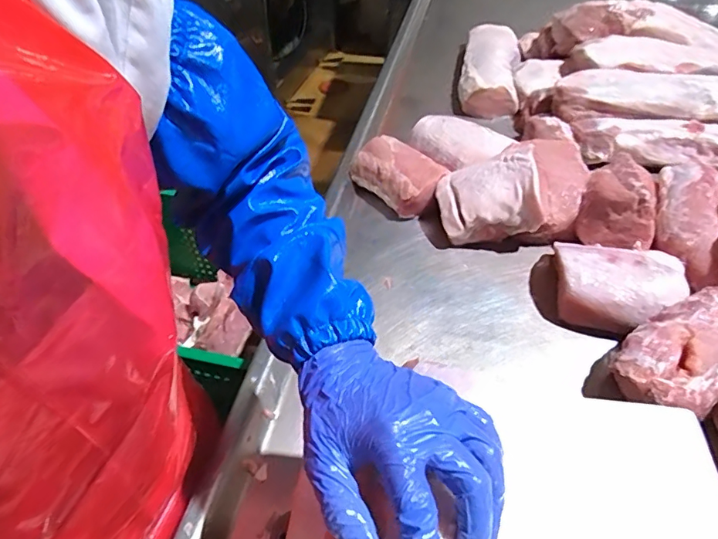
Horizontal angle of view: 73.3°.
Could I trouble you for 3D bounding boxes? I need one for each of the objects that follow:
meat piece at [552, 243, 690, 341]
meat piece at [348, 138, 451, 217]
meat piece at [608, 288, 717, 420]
[{"bbox_3d":[0.321,0.021,0.621,0.154,0.069,0.121,23,50,22],"label":"meat piece"},{"bbox_3d":[0.069,-0.156,0.808,0.108,0.068,0.163,-32,53,-26],"label":"meat piece"},{"bbox_3d":[0.370,0.093,0.537,0.192,0.065,0.107,-19,48,-17],"label":"meat piece"}]

